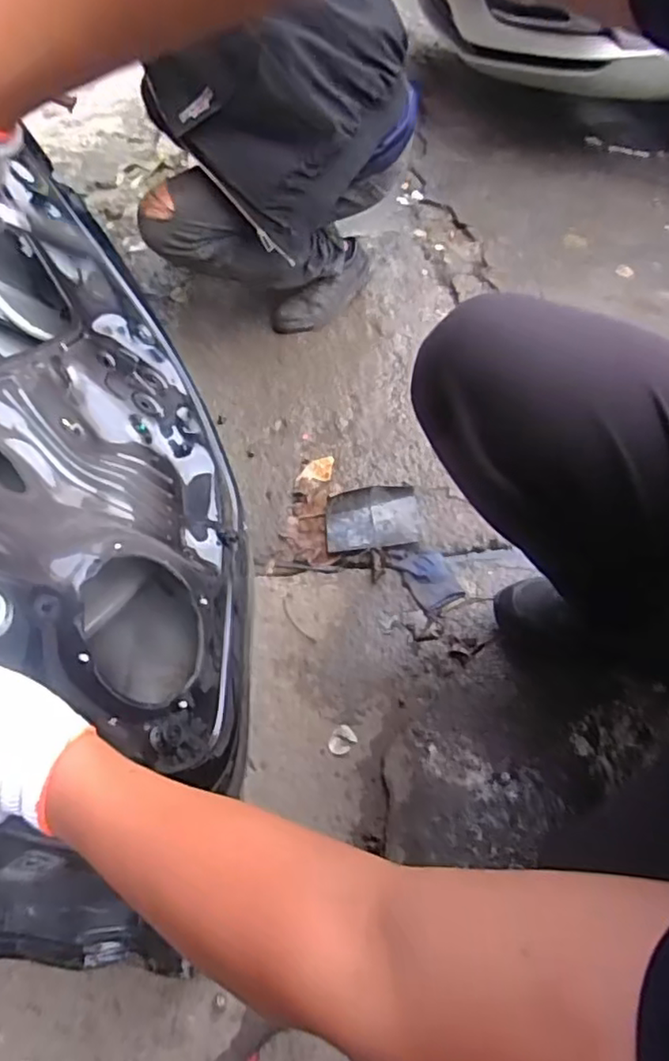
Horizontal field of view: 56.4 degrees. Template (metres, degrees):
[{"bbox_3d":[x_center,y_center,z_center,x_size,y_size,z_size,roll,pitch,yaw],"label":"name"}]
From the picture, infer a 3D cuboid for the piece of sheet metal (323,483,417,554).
[{"bbox_3d":[0.057,-0.020,0.952,0.141,0.033,0.104,-7,49,0],"label":"piece of sheet metal"}]

